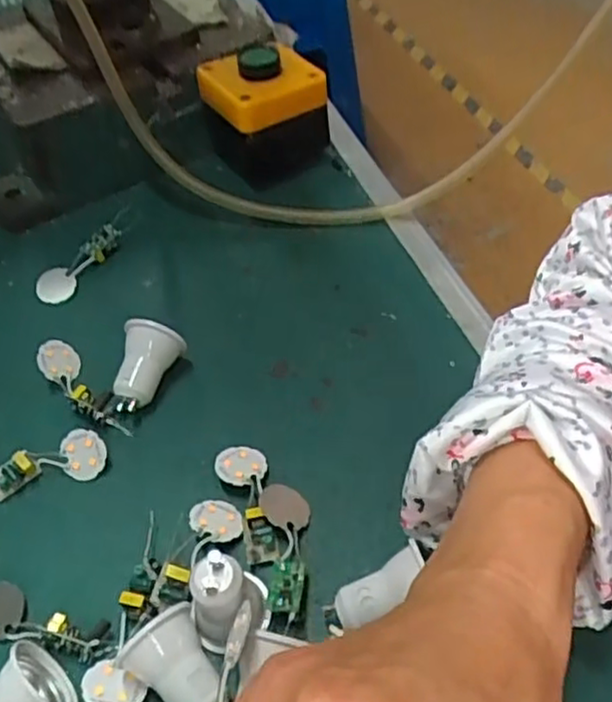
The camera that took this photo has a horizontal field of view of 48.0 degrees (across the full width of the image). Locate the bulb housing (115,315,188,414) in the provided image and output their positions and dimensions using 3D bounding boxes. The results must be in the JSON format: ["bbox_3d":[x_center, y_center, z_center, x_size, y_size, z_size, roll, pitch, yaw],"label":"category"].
[{"bbox_3d":[-0.083,0.008,0.363,0.030,0.031,0.040,2,50,7],"label":"bulb housing"}]

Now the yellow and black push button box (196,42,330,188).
[{"bbox_3d":[-0.029,-0.172,0.490,0.077,0.074,0.071,-25,52,-16],"label":"yellow and black push button box"}]

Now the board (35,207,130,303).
[{"bbox_3d":[-0.141,-0.064,0.446,0.029,0.010,0.084,26,56,24],"label":"board"}]

